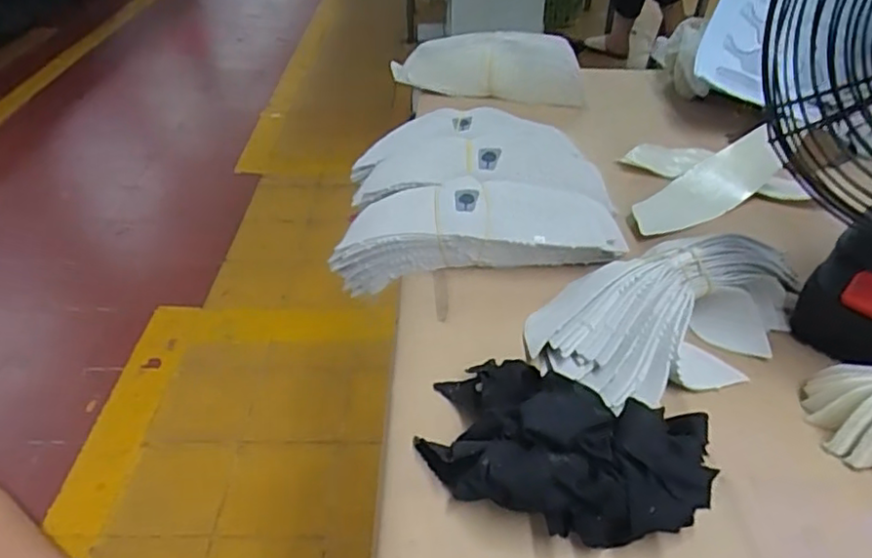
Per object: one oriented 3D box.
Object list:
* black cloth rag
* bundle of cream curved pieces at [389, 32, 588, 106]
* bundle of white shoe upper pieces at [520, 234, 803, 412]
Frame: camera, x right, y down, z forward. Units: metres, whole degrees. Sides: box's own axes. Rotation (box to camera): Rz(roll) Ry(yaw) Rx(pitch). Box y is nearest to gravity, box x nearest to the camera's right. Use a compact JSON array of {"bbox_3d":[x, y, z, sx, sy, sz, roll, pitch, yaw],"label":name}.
[{"bbox_3d":[0.064,0.085,0.331,0.149,0.045,0.091,15,41,18],"label":"black cloth rag"},{"bbox_3d":[0.059,-0.235,0.713,0.212,0.069,0.047,-1,39,-1],"label":"bundle of cream curved pieces"},{"bbox_3d":[0.149,0.014,0.408,0.180,0.052,0.106,-22,43,-25],"label":"bundle of white shoe upper pieces"}]

